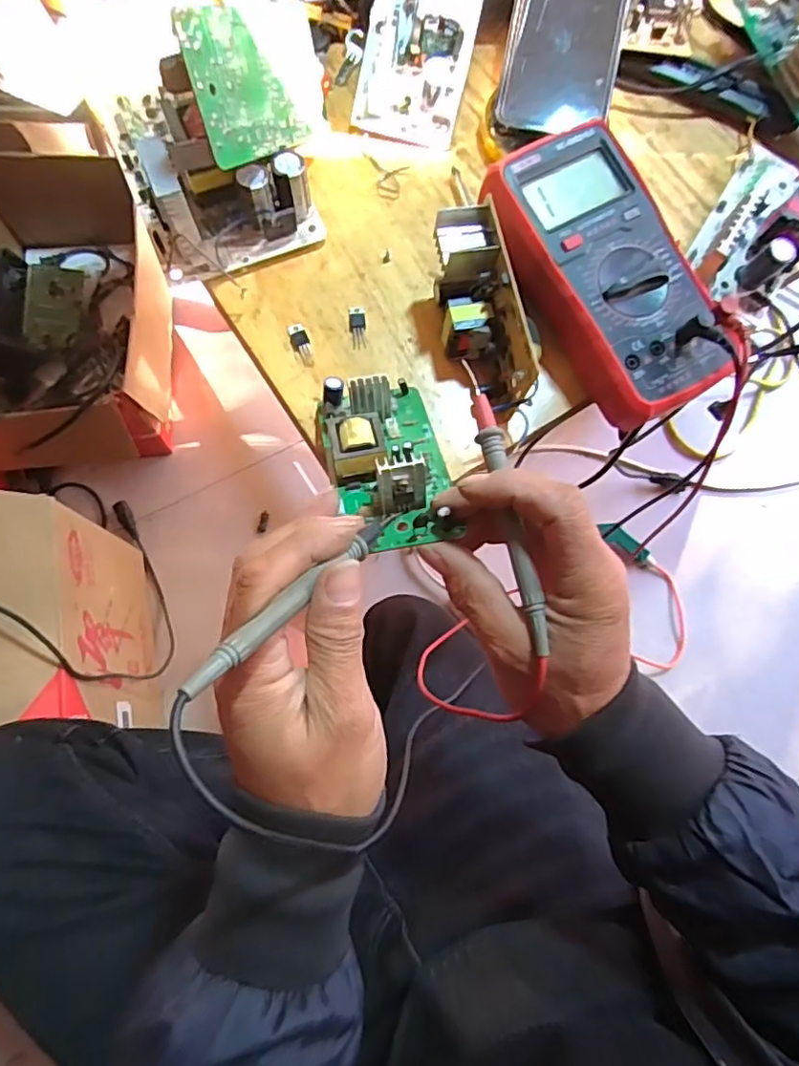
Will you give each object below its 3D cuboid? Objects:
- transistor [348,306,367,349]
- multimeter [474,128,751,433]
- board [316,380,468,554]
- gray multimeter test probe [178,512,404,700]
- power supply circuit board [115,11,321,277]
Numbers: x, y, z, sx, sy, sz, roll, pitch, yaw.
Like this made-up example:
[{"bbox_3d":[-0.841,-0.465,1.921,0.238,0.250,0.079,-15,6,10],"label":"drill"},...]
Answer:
[{"bbox_3d":[-0.027,-0.136,0.397,0.011,0.004,0.031,-4,76,-3],"label":"transistor"},{"bbox_3d":[0.127,-0.156,0.372,0.095,0.043,0.180,-27,78,-8],"label":"multimeter"},{"bbox_3d":[-0.010,-0.049,0.332,0.065,0.035,0.124,-6,51,-7],"label":"board"},{"bbox_3d":[-0.036,0.021,0.254,0.011,0.014,0.146,40,40,8],"label":"gray multimeter test probe"},{"bbox_3d":[-0.110,-0.242,0.364,0.116,0.109,0.115,-14,77,-5],"label":"power supply circuit board"}]

